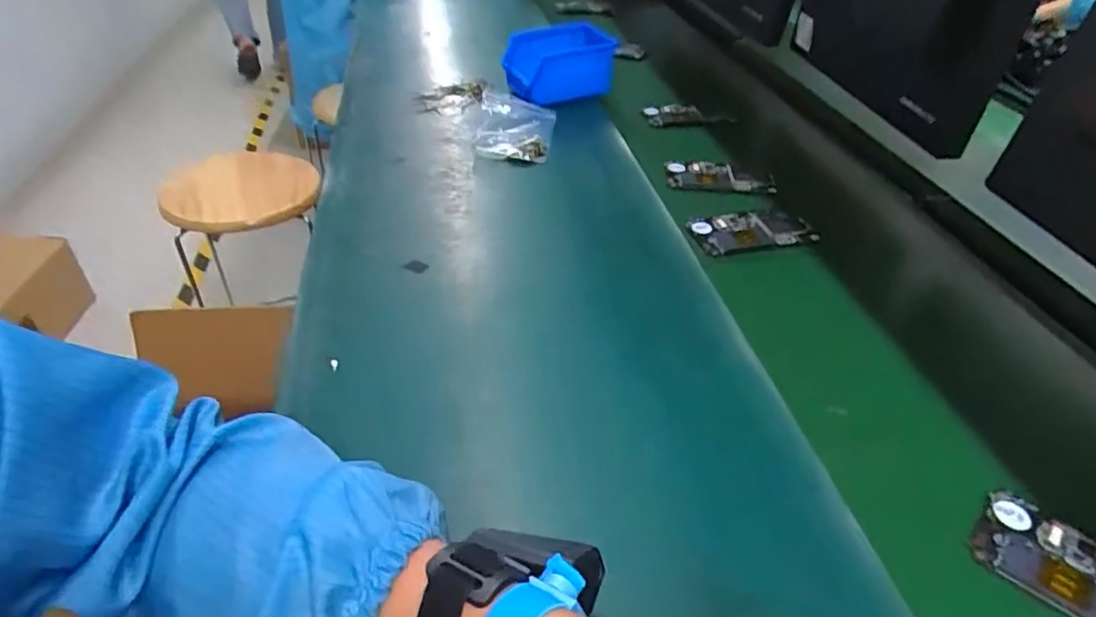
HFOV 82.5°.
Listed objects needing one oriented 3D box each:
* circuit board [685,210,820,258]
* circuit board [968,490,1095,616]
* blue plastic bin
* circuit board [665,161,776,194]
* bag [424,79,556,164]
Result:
[{"bbox_3d":[0.209,-0.081,0.632,0.124,0.007,0.070,-8,40,-14],"label":"circuit board"},{"bbox_3d":[0.313,0.157,0.356,0.121,0.006,0.065,33,48,32],"label":"circuit board"},{"bbox_3d":[0.017,-0.333,0.856,0.143,0.085,0.084,-9,40,-15],"label":"blue plastic bin"},{"bbox_3d":[0.198,-0.153,0.722,0.117,0.006,0.065,2,39,-1],"label":"circuit board"},{"bbox_3d":[-0.067,-0.248,0.801,0.134,0.040,0.247,-20,44,-26],"label":"bag"}]

